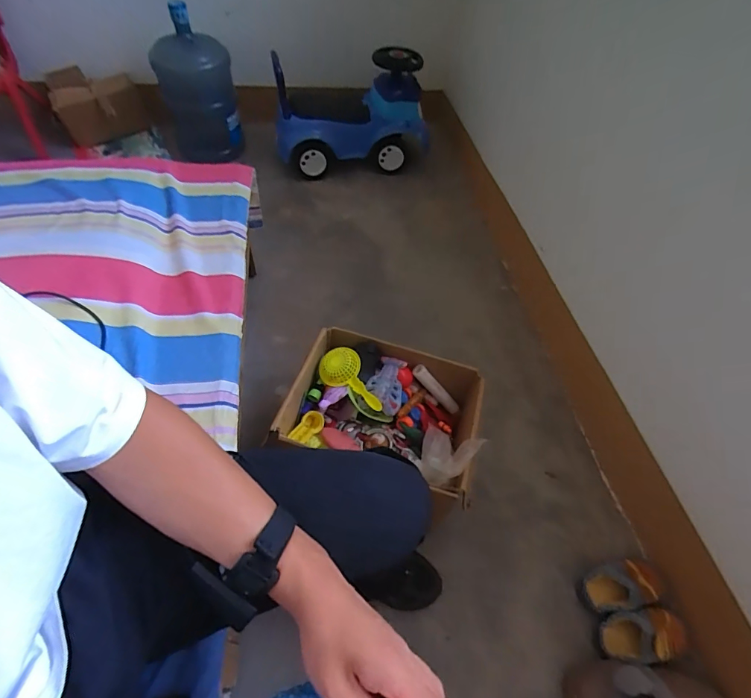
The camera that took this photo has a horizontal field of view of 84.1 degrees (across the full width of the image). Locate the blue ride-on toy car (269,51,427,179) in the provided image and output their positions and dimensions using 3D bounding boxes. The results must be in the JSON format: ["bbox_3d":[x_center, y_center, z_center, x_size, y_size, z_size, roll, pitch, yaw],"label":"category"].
[{"bbox_3d":[-0.095,-0.869,1.553,0.546,0.363,0.209,-11,55,-13],"label":"blue ride-on toy car"}]

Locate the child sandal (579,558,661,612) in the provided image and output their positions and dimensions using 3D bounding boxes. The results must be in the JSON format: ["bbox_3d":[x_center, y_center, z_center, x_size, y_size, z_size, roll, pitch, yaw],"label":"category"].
[{"bbox_3d":[0.474,0.460,0.808,0.140,0.074,0.080,-12,55,-14],"label":"child sandal"}]

